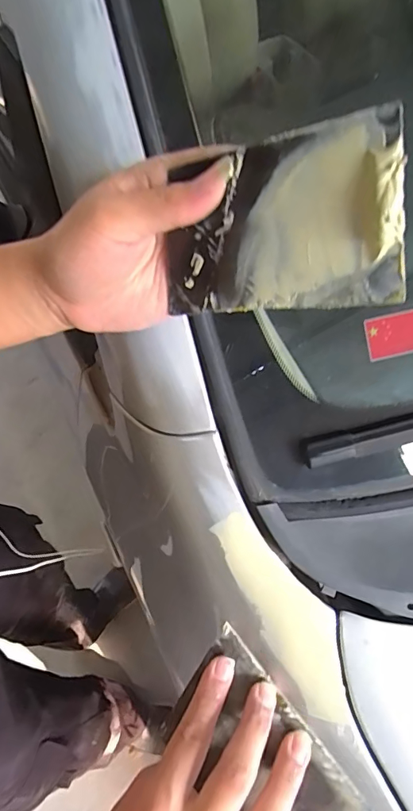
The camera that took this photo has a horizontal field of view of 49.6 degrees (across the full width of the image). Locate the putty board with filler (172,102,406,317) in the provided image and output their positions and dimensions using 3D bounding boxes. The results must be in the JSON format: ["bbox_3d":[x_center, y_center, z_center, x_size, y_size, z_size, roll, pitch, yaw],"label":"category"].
[{"bbox_3d":[0.028,-0.083,0.215,0.122,0.074,0.007,5,30,32],"label":"putty board with filler"}]

